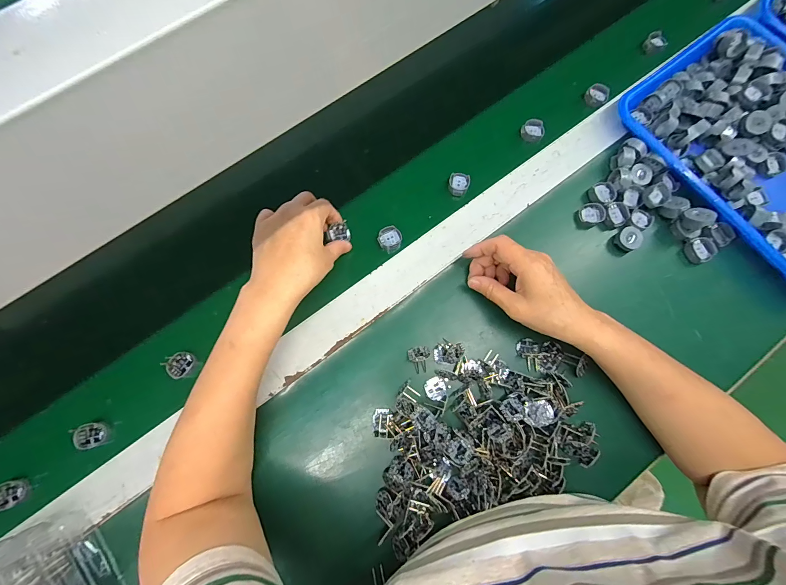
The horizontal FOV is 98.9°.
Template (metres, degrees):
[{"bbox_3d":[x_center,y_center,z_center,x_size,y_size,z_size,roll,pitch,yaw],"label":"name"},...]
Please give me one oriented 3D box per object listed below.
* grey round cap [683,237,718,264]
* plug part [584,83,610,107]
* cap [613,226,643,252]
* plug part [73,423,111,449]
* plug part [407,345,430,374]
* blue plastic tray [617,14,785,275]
[{"bbox_3d":[0.366,-0.050,0.400,0.030,0.011,0.029,0,76,0],"label":"grey round cap"},{"bbox_3d":[0.280,-0.271,0.461,0.029,0.010,0.030,0,76,0],"label":"plug part"},{"bbox_3d":[0.280,-0.063,0.399,0.031,0.013,0.027,-38,79,-9],"label":"cap"},{"bbox_3d":[-0.325,0.154,0.364,0.029,0.012,0.025,0,82,-29],"label":"plug part"},{"bbox_3d":[0.030,0.073,0.368,0.024,0.014,0.028,-16,77,-4],"label":"plug part"},{"bbox_3d":[0.477,-0.182,0.412,0.260,0.047,0.338,-39,79,-9],"label":"blue plastic tray"}]

